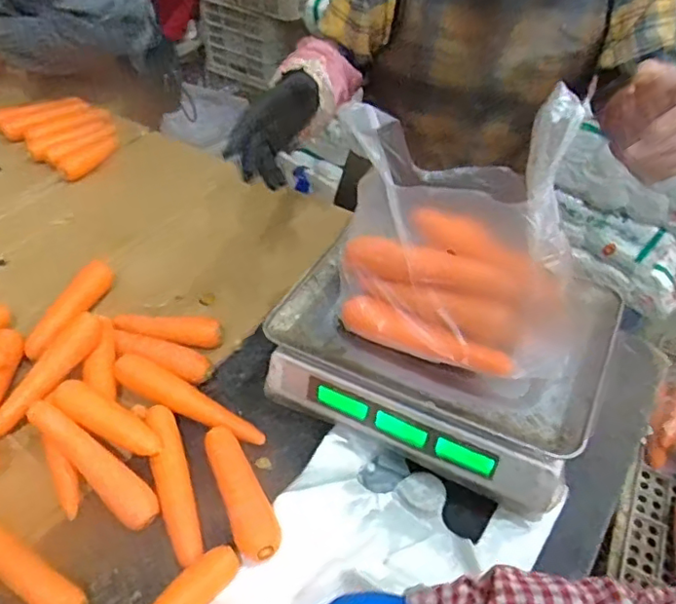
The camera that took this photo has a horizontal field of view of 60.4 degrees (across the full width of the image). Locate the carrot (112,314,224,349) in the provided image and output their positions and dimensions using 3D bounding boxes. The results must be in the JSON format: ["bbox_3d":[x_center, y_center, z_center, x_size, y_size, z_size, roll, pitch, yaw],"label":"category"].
[{"bbox_3d":[-0.208,0.036,0.710,0.135,0.028,0.036,6,45,6],"label":"carrot"}]

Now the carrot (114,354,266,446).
[{"bbox_3d":[-0.168,0.111,0.652,0.185,0.040,0.034,19,48,18],"label":"carrot"}]

